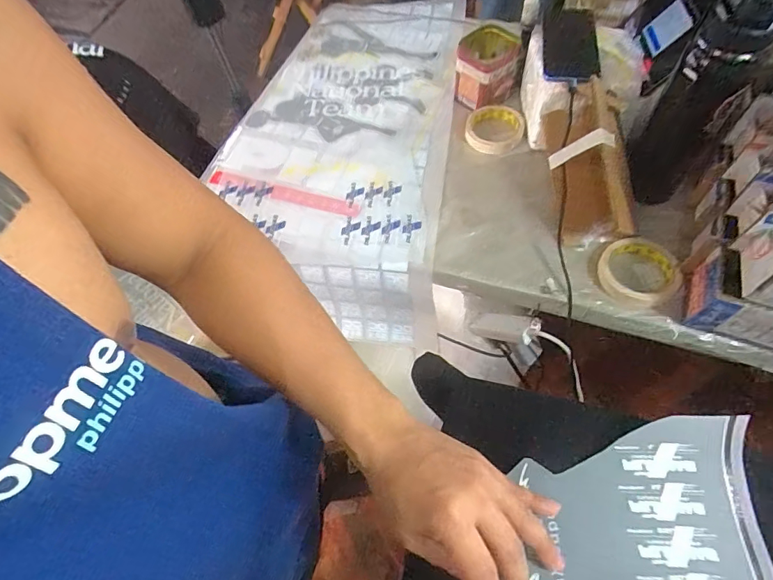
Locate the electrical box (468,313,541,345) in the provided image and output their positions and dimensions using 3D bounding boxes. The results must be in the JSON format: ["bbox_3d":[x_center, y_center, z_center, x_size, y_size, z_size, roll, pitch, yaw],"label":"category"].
[{"bbox_3d":[0.180,0.061,0.702,0.126,0.027,0.034,1,49,53],"label":"electrical box"}]

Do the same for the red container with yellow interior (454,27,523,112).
[{"bbox_3d":[0.168,-0.368,0.751,0.102,0.070,0.116,12,62,11],"label":"red container with yellow interior"}]

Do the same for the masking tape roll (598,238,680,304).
[{"bbox_3d":[0.322,-0.024,0.577,0.090,0.017,0.090,9,61,9],"label":"masking tape roll"}]

